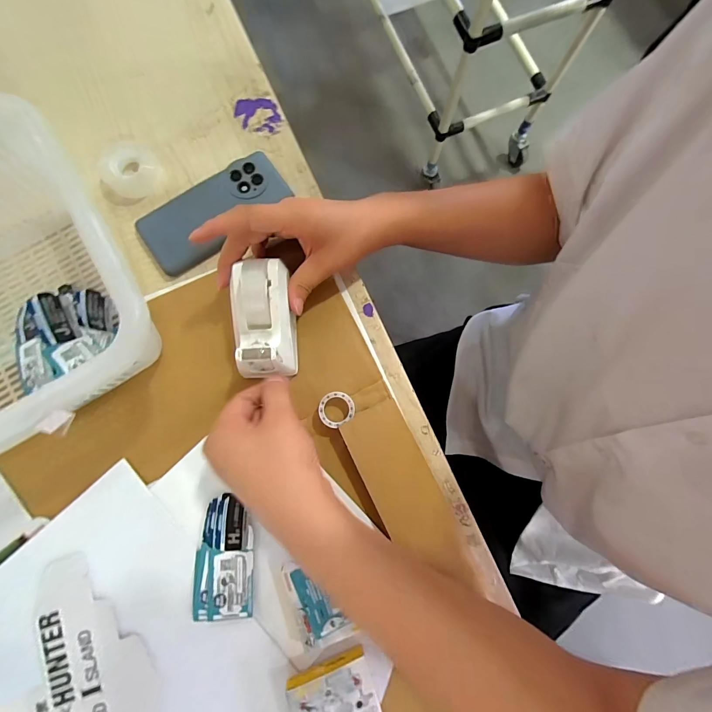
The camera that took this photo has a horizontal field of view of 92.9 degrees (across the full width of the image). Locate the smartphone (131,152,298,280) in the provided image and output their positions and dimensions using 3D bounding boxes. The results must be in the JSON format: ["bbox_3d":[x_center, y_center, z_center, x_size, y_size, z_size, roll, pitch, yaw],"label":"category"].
[{"bbox_3d":[-0.157,-0.162,0.376,0.165,0.010,0.075,-37,81,-5],"label":"smartphone"}]

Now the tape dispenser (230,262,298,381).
[{"bbox_3d":[-0.085,-0.035,0.318,0.051,0.057,0.103,-5,79,1],"label":"tape dispenser"}]

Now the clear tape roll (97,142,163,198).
[{"bbox_3d":[-0.253,-0.211,0.377,0.062,0.022,0.060,0,79,1],"label":"clear tape roll"}]

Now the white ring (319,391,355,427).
[{"bbox_3d":[-0.019,0.053,0.338,0.036,0.015,0.035,0,79,1],"label":"white ring"}]

